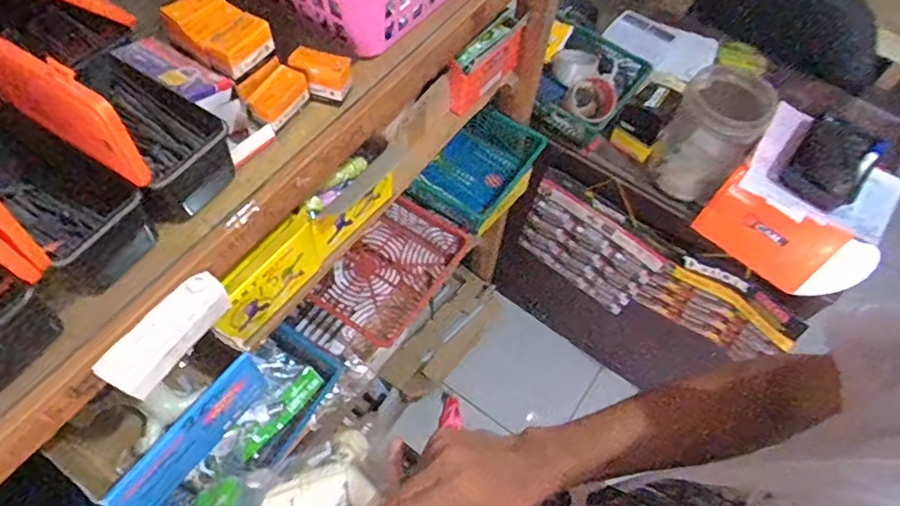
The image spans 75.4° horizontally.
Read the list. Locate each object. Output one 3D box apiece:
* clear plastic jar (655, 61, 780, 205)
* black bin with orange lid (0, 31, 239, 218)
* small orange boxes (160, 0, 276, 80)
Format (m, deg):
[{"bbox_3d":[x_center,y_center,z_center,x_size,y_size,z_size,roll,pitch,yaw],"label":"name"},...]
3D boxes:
[{"bbox_3d":[0.448,-0.208,0.999,0.136,0.196,0.126,35,64,15],"label":"clear plastic jar"},{"bbox_3d":[-0.252,-0.112,0.441,0.145,0.142,0.084,31,63,14],"label":"black bin with orange lid"},{"bbox_3d":[-0.202,-0.194,0.510,0.079,0.031,0.052,31,63,13],"label":"small orange boxes"}]

